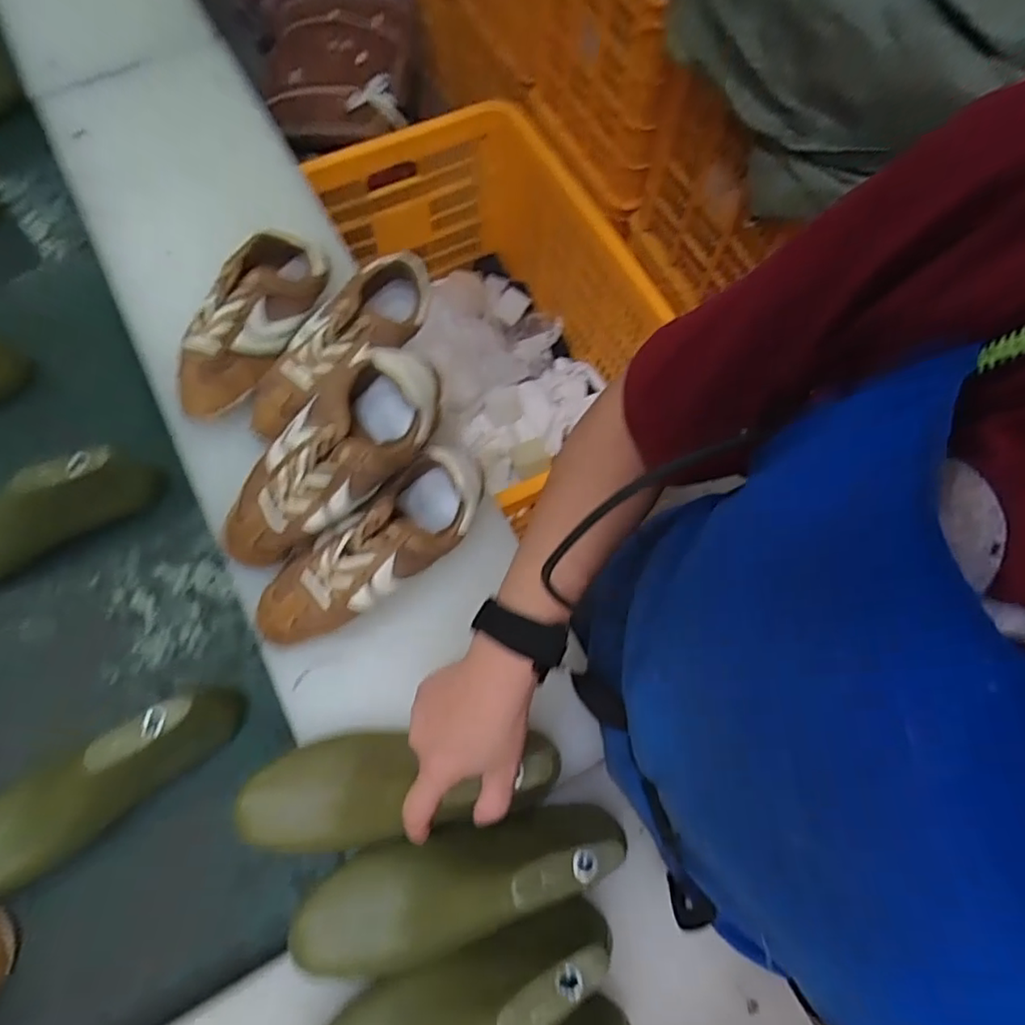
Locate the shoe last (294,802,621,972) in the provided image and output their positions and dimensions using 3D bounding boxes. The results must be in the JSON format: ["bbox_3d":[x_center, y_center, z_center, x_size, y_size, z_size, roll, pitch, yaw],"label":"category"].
[{"bbox_3d":[-0.040,0.258,0.425,0.234,0.077,0.070,-21,70,6],"label":"shoe last"}]

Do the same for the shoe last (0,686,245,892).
[{"bbox_3d":[-0.333,0.223,0.485,0.252,0.103,0.061,-26,72,-12],"label":"shoe last"}]

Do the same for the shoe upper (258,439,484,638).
[{"bbox_3d":[-0.118,0.029,0.523,0.229,0.073,0.089,-36,74,-15],"label":"shoe upper"}]

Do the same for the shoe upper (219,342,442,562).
[{"bbox_3d":[-0.151,-0.038,0.508,0.227,0.075,0.093,-46,76,1],"label":"shoe upper"}]

